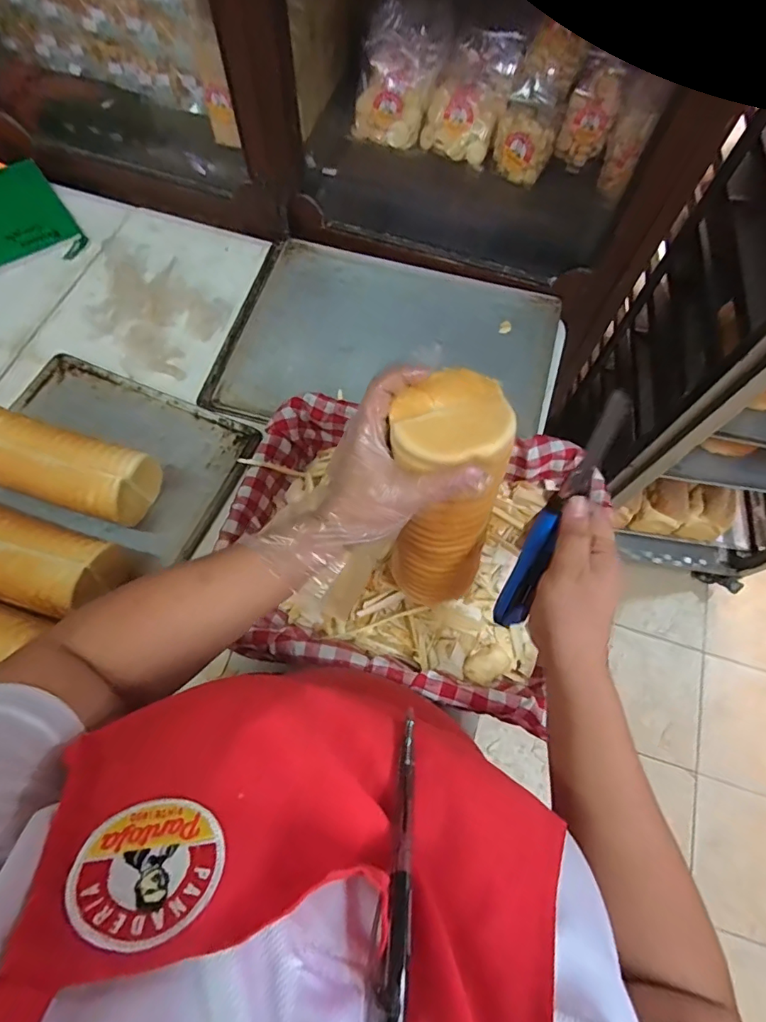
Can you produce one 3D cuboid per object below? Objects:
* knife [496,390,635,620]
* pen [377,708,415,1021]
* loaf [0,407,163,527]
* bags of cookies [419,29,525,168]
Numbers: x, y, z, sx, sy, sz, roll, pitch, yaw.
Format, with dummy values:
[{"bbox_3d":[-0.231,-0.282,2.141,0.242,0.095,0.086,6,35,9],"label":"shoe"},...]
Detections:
[{"bbox_3d":[0.129,0.013,0.366,0.029,0.215,0.014,19,36,5],"label":"knife"},{"bbox_3d":[0.009,0.147,0.219,0.010,0.005,0.139,10,26,2],"label":"pen"},{"bbox_3d":[-0.402,-0.054,0.591,0.230,0.098,0.089,16,69,4],"label":"loaf"},{"bbox_3d":[0.135,-0.631,0.737,0.115,0.091,0.158,16,69,4],"label":"bags of cookies"}]

